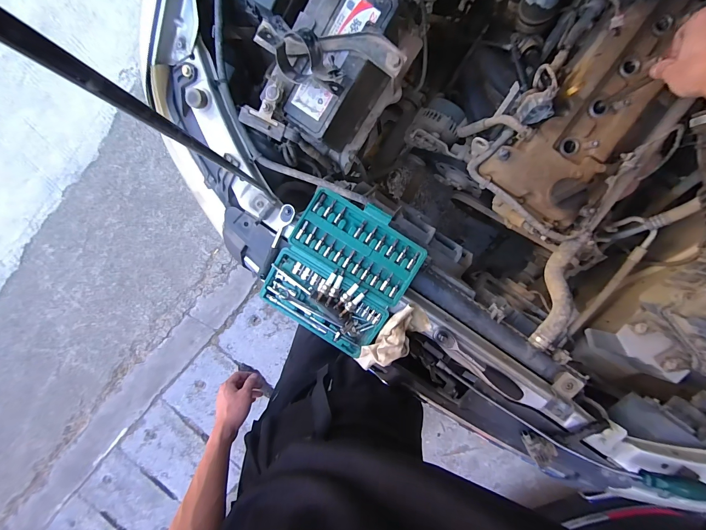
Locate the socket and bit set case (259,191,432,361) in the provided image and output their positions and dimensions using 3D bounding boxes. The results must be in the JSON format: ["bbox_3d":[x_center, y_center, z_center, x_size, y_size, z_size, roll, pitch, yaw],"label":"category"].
[{"bbox_3d":[-0.022,0.017,0.571,0.232,0.041,0.256,32,106,2],"label":"socket and bit set case"}]

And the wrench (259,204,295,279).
[{"bbox_3d":[-0.144,-0.042,0.577,0.024,0.017,0.147,25,106,4],"label":"wrench"}]

